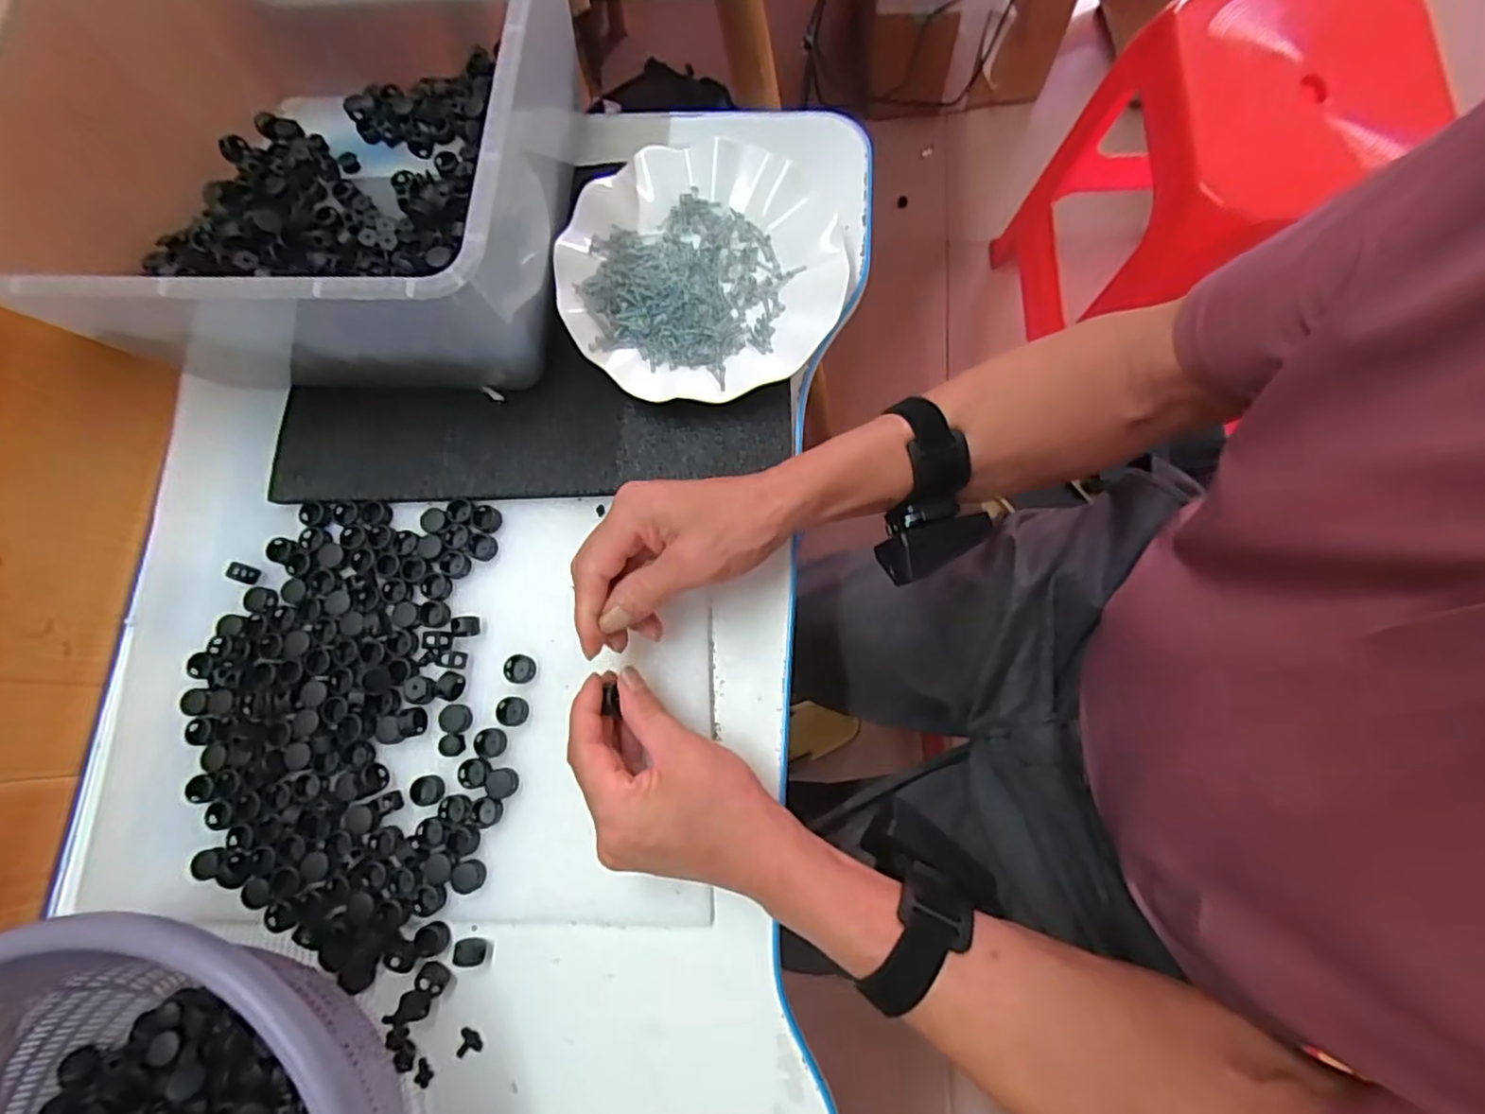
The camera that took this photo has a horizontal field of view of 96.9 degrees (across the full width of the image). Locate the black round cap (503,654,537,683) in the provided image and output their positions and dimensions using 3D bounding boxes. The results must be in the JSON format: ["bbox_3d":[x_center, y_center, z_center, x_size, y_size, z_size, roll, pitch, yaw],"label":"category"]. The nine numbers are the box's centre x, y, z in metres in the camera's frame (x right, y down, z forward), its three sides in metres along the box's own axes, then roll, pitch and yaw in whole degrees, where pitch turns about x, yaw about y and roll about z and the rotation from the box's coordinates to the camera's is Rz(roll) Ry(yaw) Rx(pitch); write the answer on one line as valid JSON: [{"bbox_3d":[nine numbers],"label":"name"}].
[{"bbox_3d":[-0.135,0.068,0.399,0.017,0.006,0.017,-1,77,4],"label":"black round cap"}]

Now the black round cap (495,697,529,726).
[{"bbox_3d":[-0.137,0.092,0.392,0.017,0.005,0.017,-1,77,4],"label":"black round cap"}]

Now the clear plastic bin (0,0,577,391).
[{"bbox_3d":[-0.257,-0.261,0.393,0.306,0.142,0.307,3,80,3],"label":"clear plastic bin"}]

